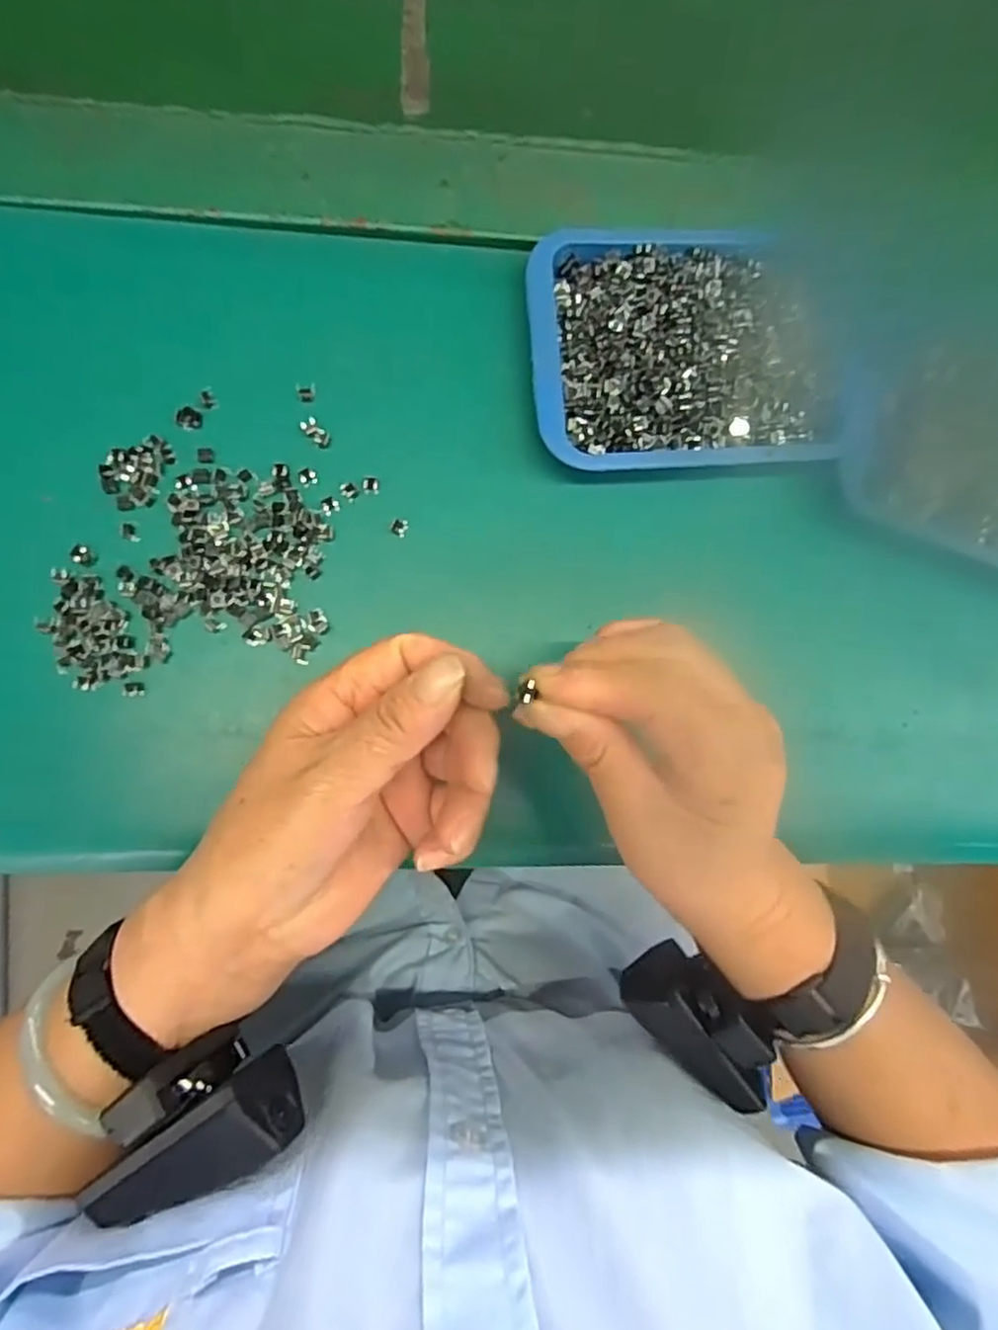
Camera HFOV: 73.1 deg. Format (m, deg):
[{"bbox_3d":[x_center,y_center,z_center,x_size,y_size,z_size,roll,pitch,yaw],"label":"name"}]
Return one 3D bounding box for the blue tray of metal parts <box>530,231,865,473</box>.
[{"bbox_3d":[0.094,-0.152,0.324,0.156,0.026,0.118,-3,85,-5],"label":"blue tray of metal parts"}]

